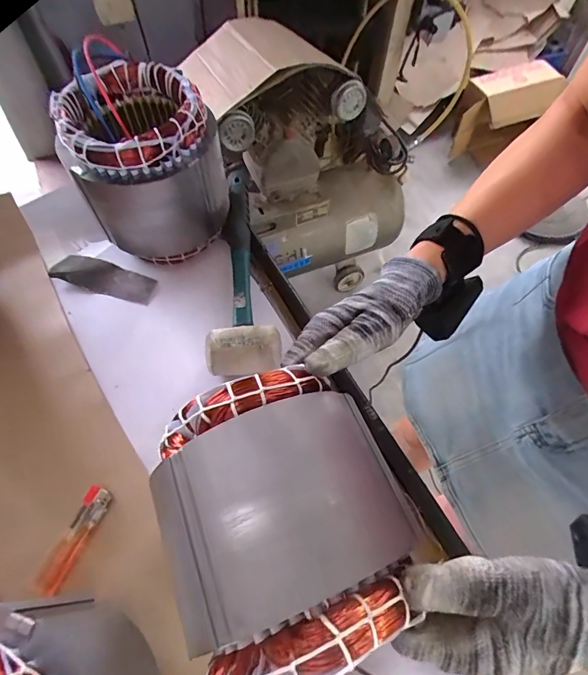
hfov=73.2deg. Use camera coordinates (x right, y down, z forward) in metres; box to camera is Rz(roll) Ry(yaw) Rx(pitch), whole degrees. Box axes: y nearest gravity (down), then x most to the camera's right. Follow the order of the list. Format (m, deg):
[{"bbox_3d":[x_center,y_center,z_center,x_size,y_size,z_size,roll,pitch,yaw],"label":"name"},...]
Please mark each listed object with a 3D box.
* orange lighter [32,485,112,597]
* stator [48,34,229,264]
[{"bbox_3d":[-0.182,0.166,0.327,0.024,0.009,0.081,19,62,9],"label":"orange lighter"},{"bbox_3d":[-0.152,-0.187,0.440,0.138,0.153,0.144,-1,61,-2],"label":"stator"}]

